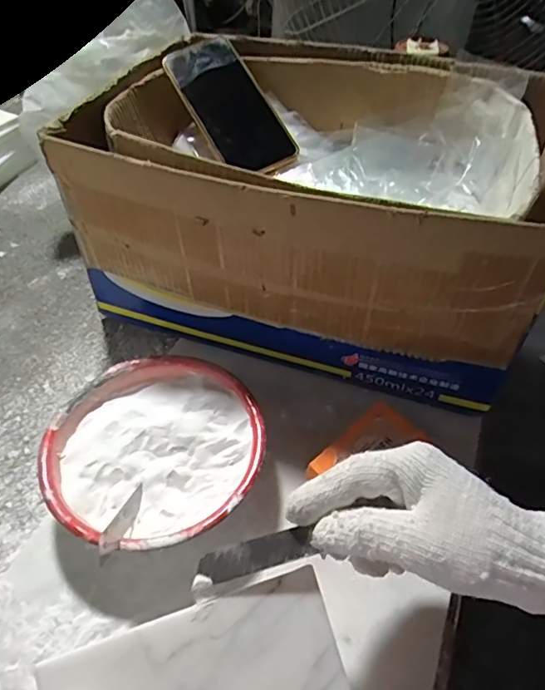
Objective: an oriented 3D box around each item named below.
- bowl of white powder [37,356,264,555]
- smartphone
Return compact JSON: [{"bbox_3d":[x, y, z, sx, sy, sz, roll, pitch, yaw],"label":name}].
[{"bbox_3d":[-0.092,0.091,0.418,0.163,0.056,0.164,0,50,0],"label":"bowl of white powder"},{"bbox_3d":[-0.045,-0.251,0.528,0.078,0.013,0.172,-29,78,-11],"label":"smartphone"}]

